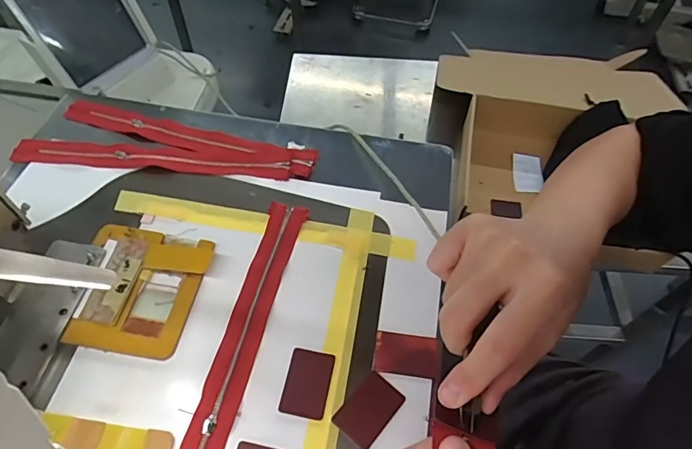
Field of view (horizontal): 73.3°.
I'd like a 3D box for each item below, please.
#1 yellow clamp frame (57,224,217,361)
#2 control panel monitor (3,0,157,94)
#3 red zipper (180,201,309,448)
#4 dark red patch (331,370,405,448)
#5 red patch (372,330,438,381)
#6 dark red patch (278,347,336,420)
[{"bbox_3d":[-0.185,0.055,0.407,0.106,0.008,0.112,9,56,5],"label":"yellow clamp frame"},{"bbox_3d":[-0.365,-0.295,0.628,0.024,0.205,0.150,21,57,33],"label":"control panel monitor"},{"bbox_3d":[-0.088,0.100,0.382,0.033,0.006,0.290,11,57,6],"label":"red zipper"},{"bbox_3d":[0.018,0.143,0.361,0.034,0.004,0.052,37,63,21],"label":"dark red patch"},{"bbox_3d":[0.049,0.106,0.385,0.051,0.004,0.034,8,56,4],"label":"red patch"},{"bbox_3d":[-0.030,0.125,0.369,0.035,0.004,0.051,10,57,5],"label":"dark red patch"}]

